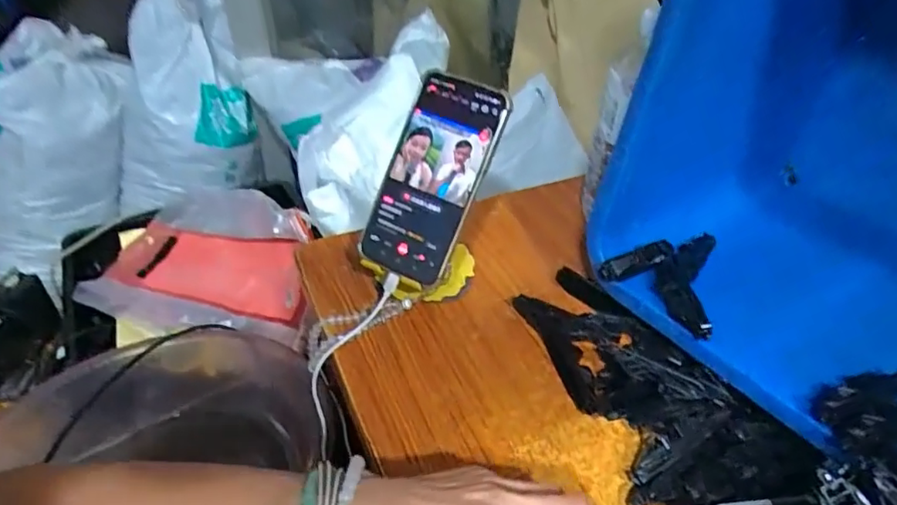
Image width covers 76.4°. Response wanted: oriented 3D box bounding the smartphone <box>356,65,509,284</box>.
[{"bbox_3d":[-0.015,-0.062,0.470,0.082,0.167,0.009,25,5,21],"label":"smartphone"}]

